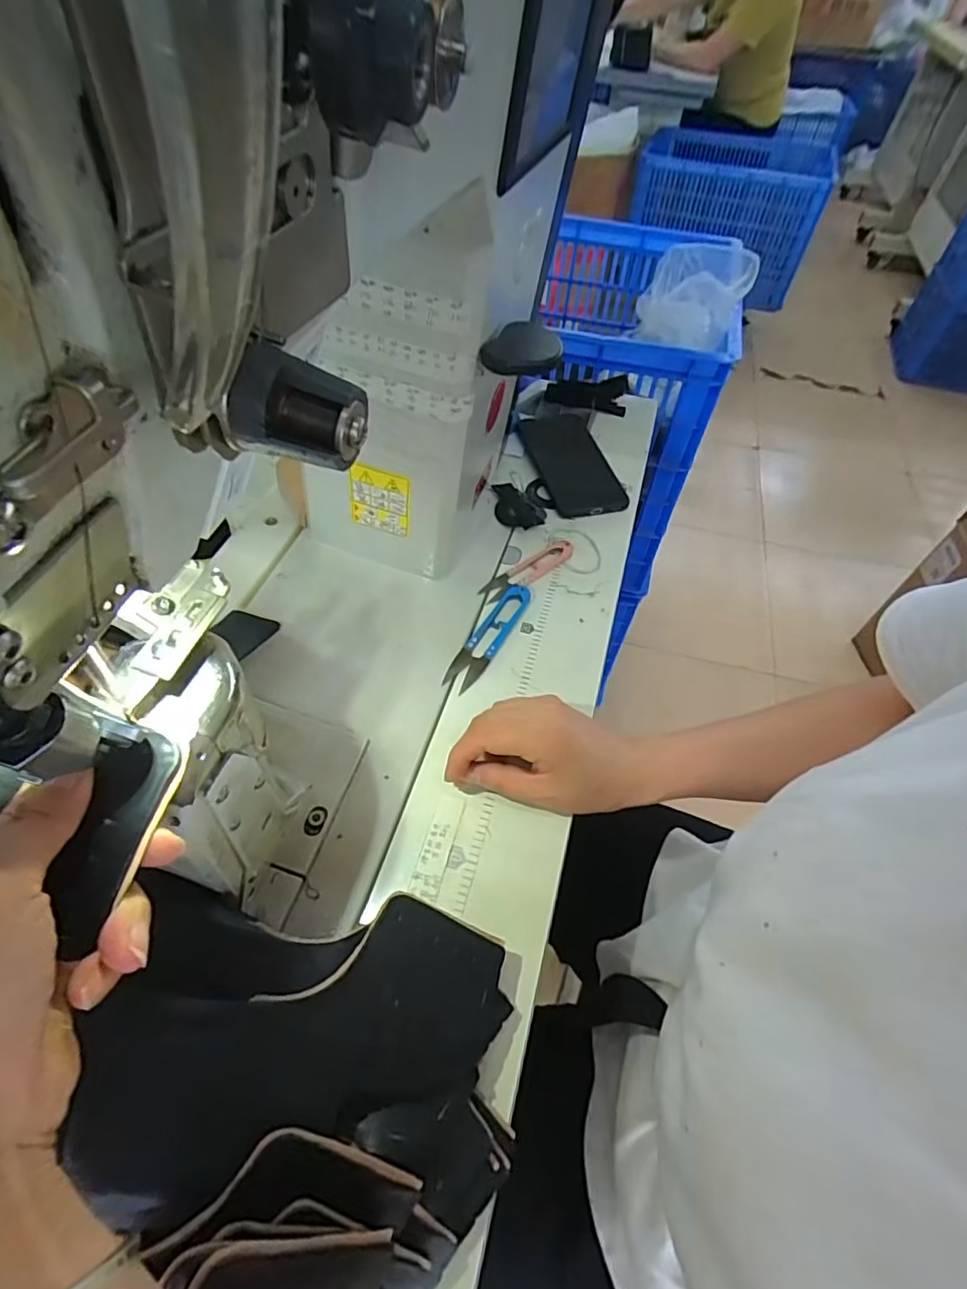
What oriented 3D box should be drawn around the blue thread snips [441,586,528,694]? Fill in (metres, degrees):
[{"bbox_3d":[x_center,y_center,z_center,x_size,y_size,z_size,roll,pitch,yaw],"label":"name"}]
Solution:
[{"bbox_3d":[0.006,-0.009,0.467,0.028,0.010,0.113,26,56,17],"label":"blue thread snips"}]

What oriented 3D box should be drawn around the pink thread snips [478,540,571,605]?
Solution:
[{"bbox_3d":[0.042,-0.069,0.512,0.100,0.007,0.025,-30,60,-23],"label":"pink thread snips"}]

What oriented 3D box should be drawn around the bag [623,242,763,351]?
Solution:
[{"bbox_3d":[0.265,-0.436,0.704,0.121,0.100,0.087,15,53,9],"label":"bag"}]

